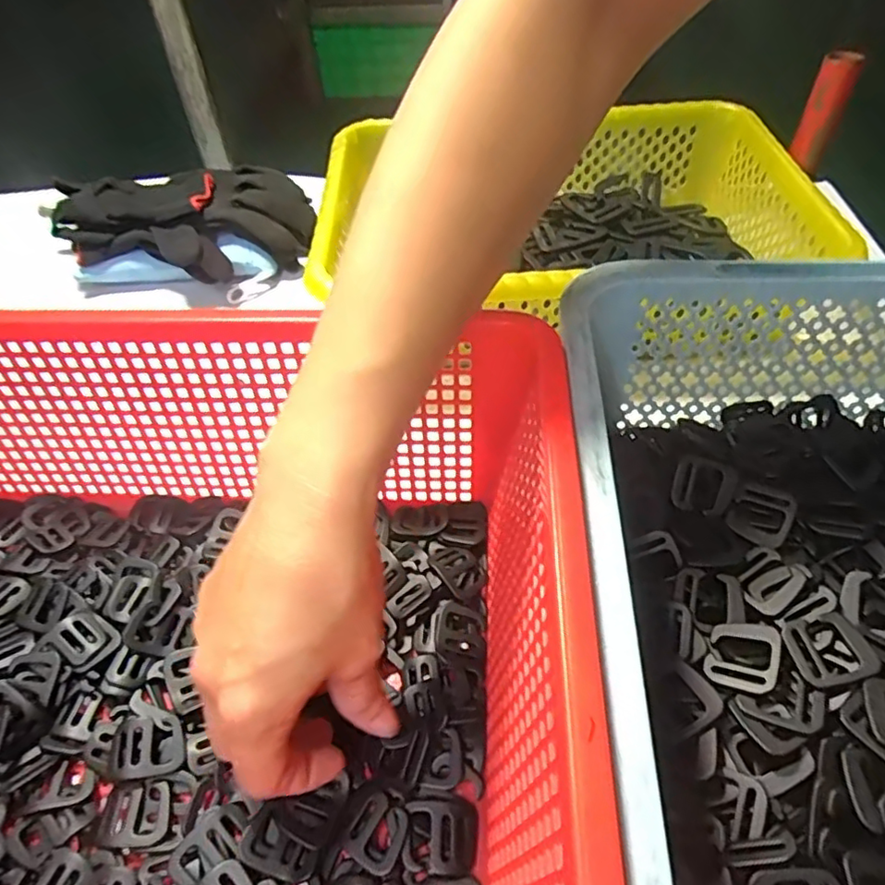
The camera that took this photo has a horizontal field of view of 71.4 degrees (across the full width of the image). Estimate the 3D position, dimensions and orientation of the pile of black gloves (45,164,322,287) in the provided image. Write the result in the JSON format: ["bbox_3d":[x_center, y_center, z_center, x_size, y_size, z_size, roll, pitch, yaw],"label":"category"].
[{"bbox_3d":[-0.219,-0.185,0.532,0.215,0.062,0.122,-14,48,-9],"label":"pile of black gloves"}]

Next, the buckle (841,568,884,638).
[{"bbox_3d":[0.195,0.072,0.273,0.029,0.004,0.029,-4,65,25],"label":"buckle"}]

